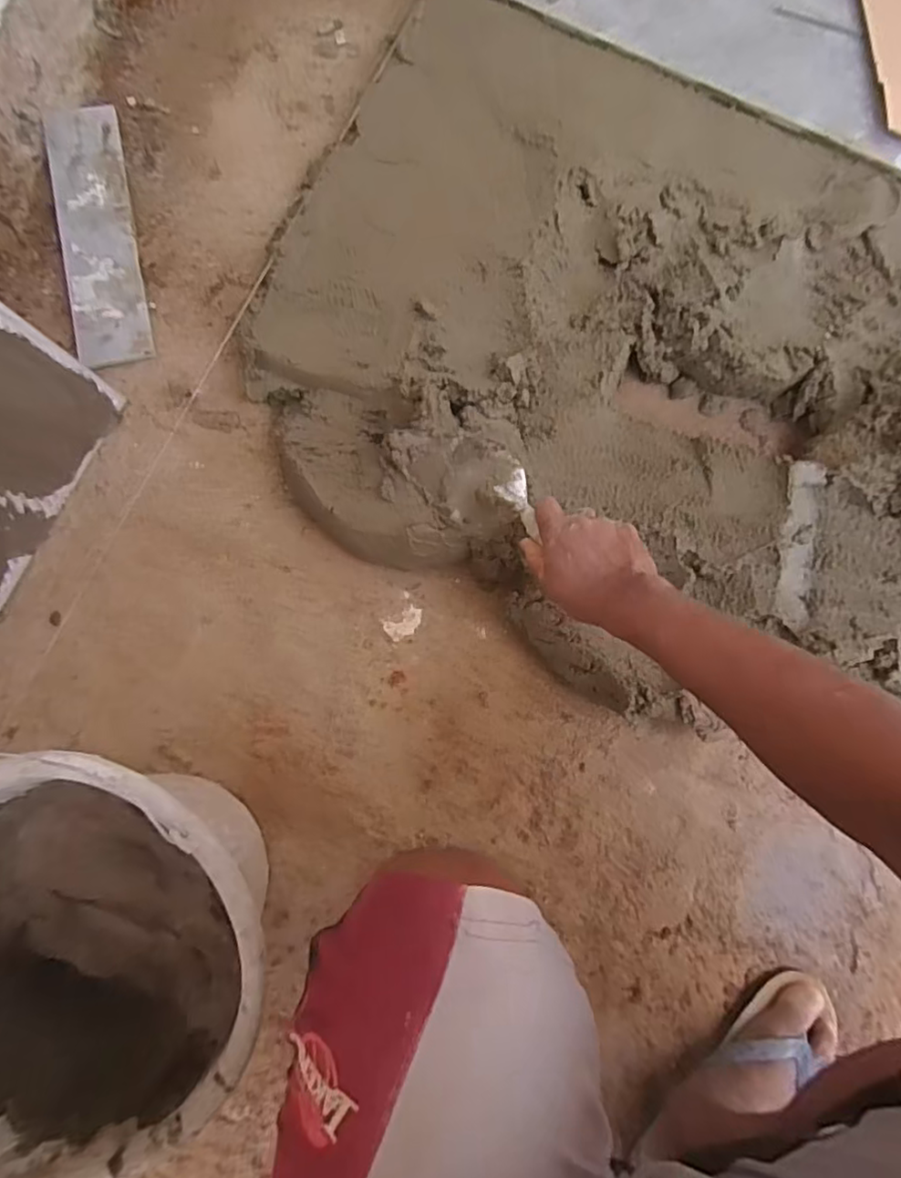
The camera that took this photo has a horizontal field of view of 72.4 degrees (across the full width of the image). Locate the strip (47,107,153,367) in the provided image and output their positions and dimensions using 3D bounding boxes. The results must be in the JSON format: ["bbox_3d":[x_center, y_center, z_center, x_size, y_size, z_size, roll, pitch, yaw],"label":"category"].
[{"bbox_3d":[-0.393,-0.400,0.686,0.078,0.017,0.309,-11,85,-9],"label":"strip"}]

